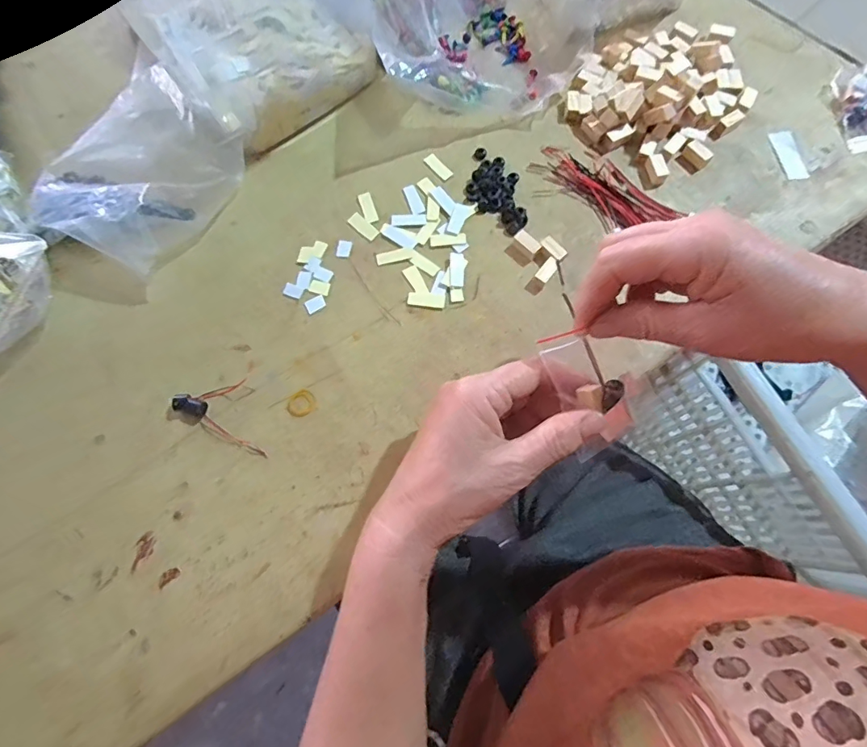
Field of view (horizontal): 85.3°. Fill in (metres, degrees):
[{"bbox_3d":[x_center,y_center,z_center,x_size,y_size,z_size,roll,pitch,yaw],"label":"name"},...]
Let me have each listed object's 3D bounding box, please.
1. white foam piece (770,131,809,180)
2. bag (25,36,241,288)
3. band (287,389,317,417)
[{"bbox_3d":[0.292,-0.181,0.385,0.017,0.004,0.046,-12,73,-2],"label":"white foam piece"},{"bbox_3d":[-0.230,-0.158,0.367,0.121,0.055,0.147,30,76,10],"label":"bag"},{"bbox_3d":[-0.094,0.021,0.332,0.020,0.004,0.018,-37,75,-9],"label":"band"}]

